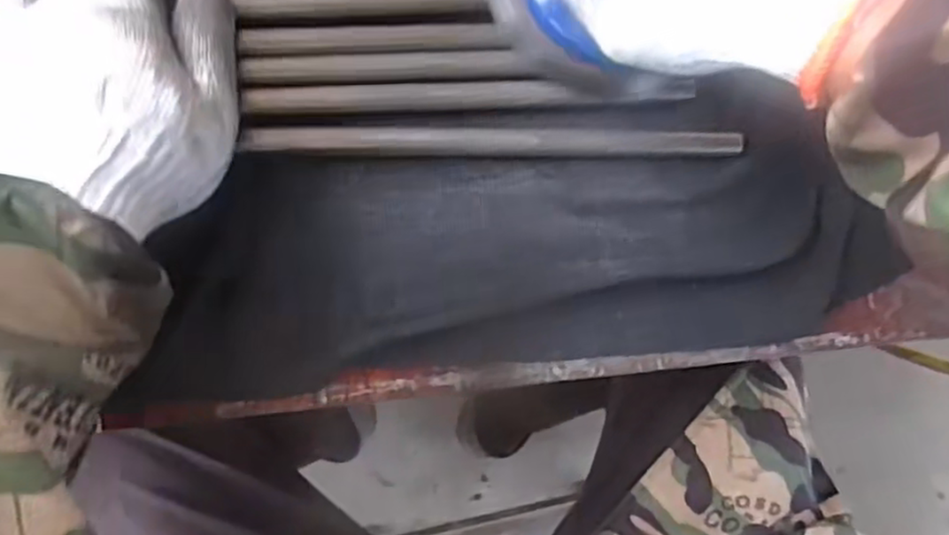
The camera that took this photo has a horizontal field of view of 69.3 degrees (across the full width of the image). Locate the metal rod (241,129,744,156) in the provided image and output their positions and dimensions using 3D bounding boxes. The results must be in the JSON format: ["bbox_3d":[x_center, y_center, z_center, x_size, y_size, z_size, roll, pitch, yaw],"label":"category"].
[{"bbox_3d":[0.016,-0.064,0.352,0.247,0.008,0.012,0,84,-6],"label":"metal rod"}]

